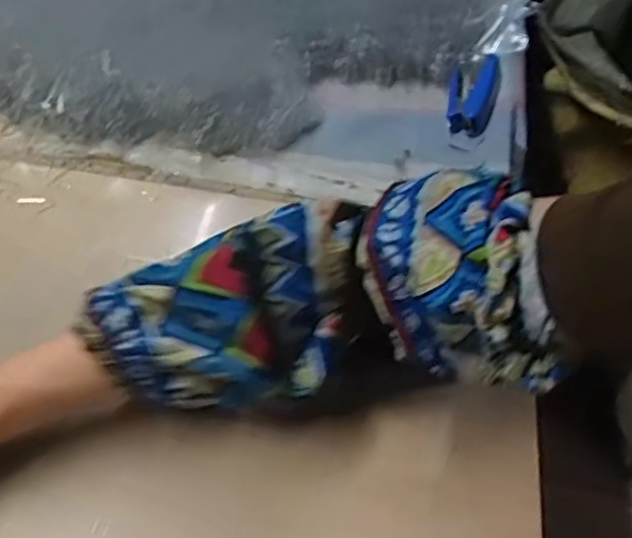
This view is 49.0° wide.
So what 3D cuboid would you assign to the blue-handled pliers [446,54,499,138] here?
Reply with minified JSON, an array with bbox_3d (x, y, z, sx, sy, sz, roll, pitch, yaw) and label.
[{"bbox_3d":[0.138,-0.154,0.620,0.037,0.022,0.110,15,48,8],"label":"blue-handled pliers"}]

